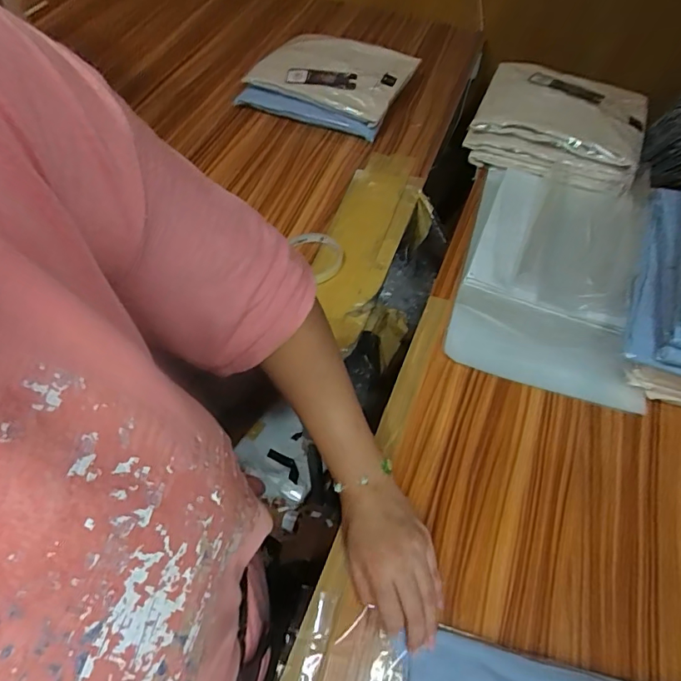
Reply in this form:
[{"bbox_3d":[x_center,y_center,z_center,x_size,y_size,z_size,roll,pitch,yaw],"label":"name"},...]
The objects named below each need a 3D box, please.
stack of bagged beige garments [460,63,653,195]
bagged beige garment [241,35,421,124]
[{"bbox_3d":[0.348,-0.348,0.783,0.248,0.078,0.221,21,56,13],"label":"stack of bagged beige garments"},{"bbox_3d":[-0.008,-0.478,0.848,0.237,0.028,0.196,23,65,7],"label":"bagged beige garment"}]

